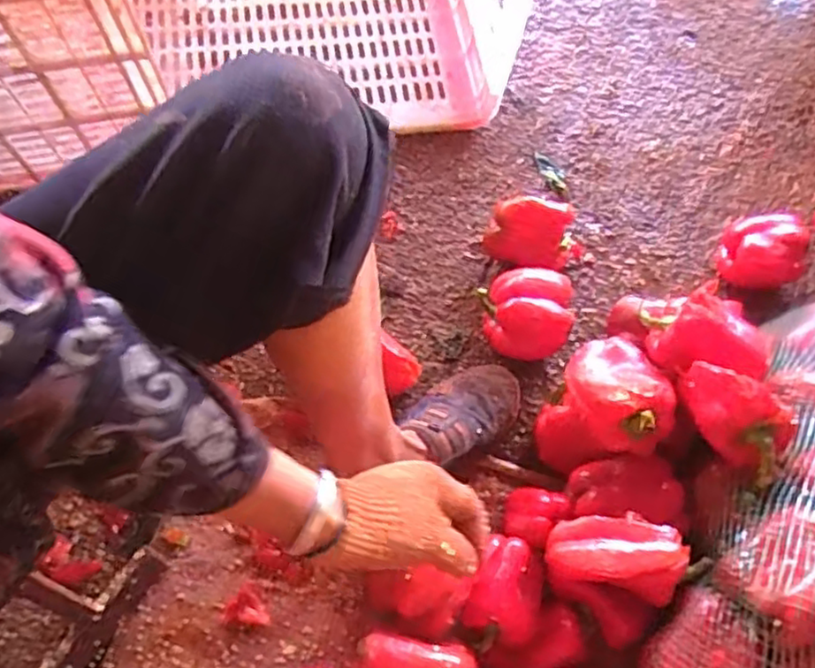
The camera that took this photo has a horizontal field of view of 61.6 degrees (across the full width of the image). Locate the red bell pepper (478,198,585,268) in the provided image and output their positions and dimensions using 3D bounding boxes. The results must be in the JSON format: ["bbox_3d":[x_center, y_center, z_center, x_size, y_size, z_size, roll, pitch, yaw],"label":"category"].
[{"bbox_3d":[0.154,-0.114,0.818,0.113,0.075,0.082,25,71,8],"label":"red bell pepper"}]

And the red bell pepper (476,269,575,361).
[{"bbox_3d":[0.133,-0.014,0.773,0.094,0.091,0.092,-2,69,-2],"label":"red bell pepper"}]

